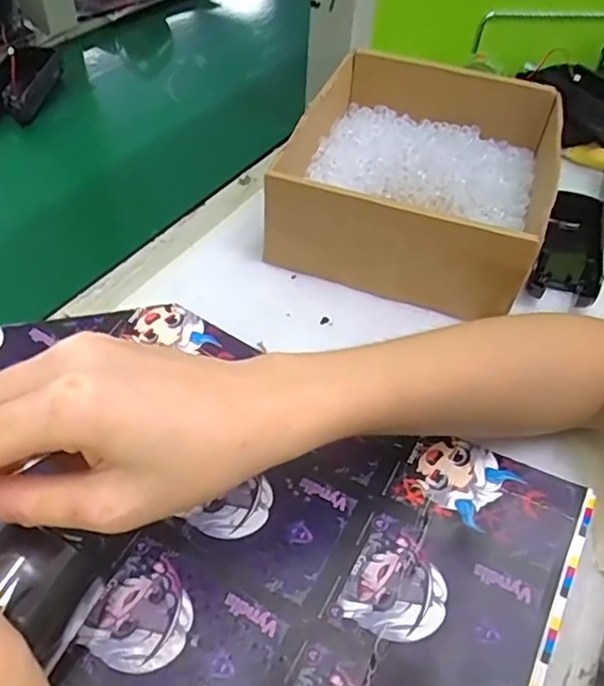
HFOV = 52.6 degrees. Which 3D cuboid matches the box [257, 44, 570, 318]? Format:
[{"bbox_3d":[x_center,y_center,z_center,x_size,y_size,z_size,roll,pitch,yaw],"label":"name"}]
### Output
[{"bbox_3d":[0.089,-0.126,0.451,0.172,0.077,0.219,18,48,11],"label":"box"}]

